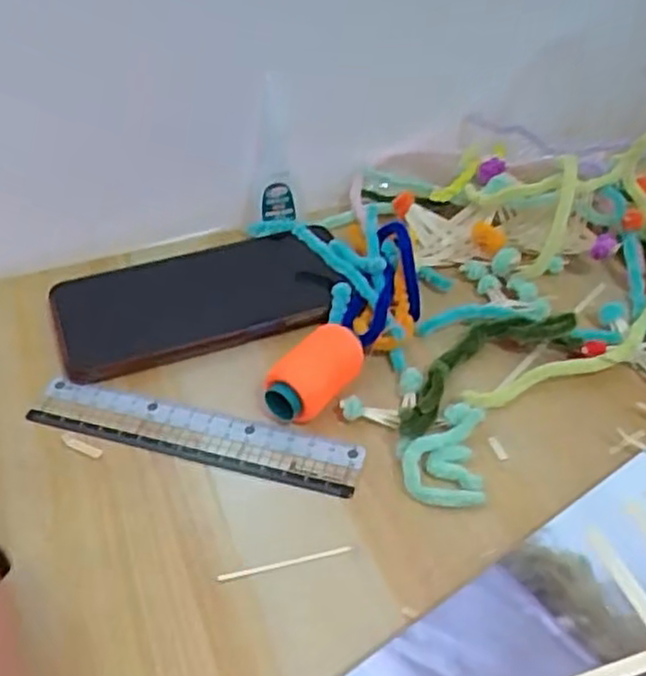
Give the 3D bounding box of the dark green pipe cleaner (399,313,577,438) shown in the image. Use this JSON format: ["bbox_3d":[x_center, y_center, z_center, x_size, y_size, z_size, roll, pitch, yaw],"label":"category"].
[{"bbox_3d":[0.071,0.012,0.362,0.104,0.022,0.036,-27,47,-25],"label":"dark green pipe cleaner"}]

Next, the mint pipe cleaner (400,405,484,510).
[{"bbox_3d":[0.054,0.051,0.332,0.034,0.011,0.051,3,42,6],"label":"mint pipe cleaner"}]

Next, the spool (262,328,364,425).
[{"bbox_3d":[-0.002,0.019,0.353,0.025,0.030,0.052,31,51,31],"label":"spool"}]

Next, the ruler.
[{"bbox_3d":[-0.059,0.044,0.347,0.154,0.004,0.028,12,48,11],"label":"ruler"}]

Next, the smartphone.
[{"bbox_3d":[-0.066,-0.022,0.416,0.163,0.011,0.083,-15,43,-14],"label":"smartphone"}]

